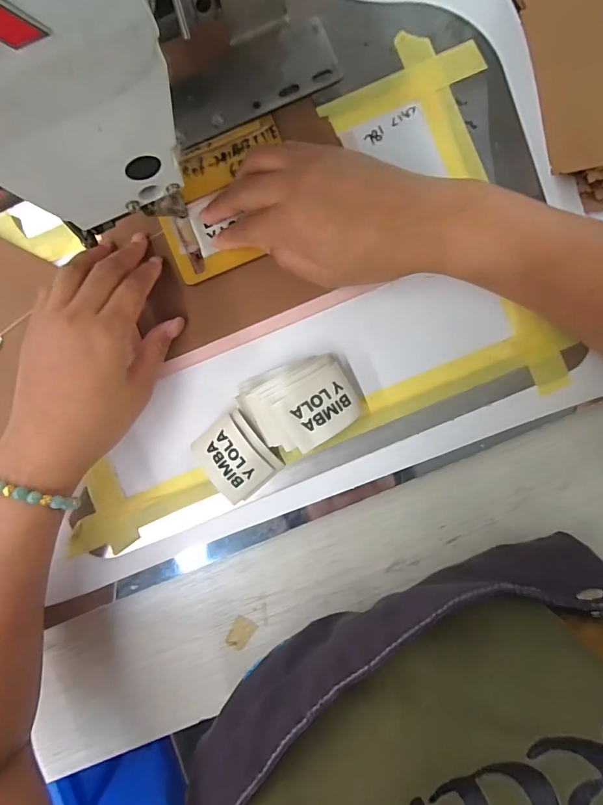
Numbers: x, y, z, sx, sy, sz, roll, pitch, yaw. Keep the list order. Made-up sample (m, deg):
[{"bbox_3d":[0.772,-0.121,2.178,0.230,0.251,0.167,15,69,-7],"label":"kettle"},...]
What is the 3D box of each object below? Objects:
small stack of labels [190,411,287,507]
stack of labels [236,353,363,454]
[{"bbox_3d":[-0.047,0.040,0.308,0.047,0.016,0.055,-38,87,1],"label":"small stack of labels"},{"bbox_3d":[0.000,0.001,0.299,0.077,0.027,0.060,-22,87,1],"label":"stack of labels"}]

